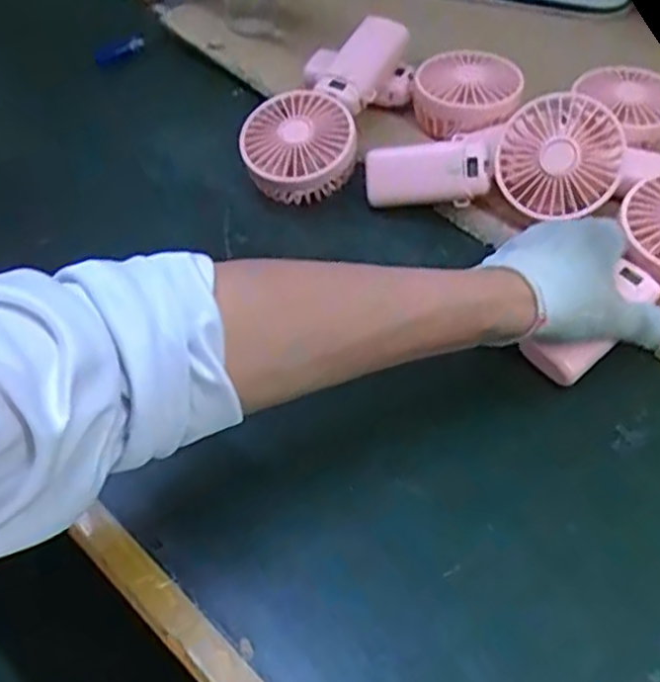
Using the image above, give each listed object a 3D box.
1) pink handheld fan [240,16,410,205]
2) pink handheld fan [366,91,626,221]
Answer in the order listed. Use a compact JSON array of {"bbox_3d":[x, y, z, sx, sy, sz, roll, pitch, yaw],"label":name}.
[{"bbox_3d":[0.003,-0.179,0.556,0.080,0.042,0.167,29,75,26],"label":"pink handheld fan"},{"bbox_3d":[0.115,-0.129,0.510,0.172,0.063,0.067,4,50,0],"label":"pink handheld fan"}]

